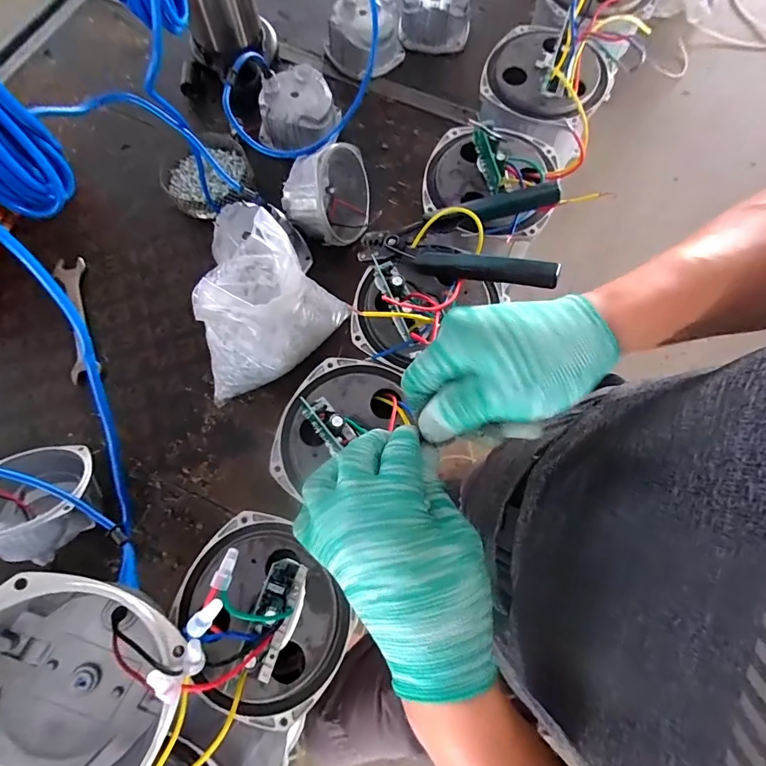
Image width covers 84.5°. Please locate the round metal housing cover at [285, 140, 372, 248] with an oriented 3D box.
[{"bbox_3d":[-0.083,-0.275,0.624,0.079,0.130,0.132,9,111,28],"label":"round metal housing cover"}]

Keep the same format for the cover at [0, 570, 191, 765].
[{"bbox_3d":[-0.203,0.195,0.263,0.132,0.090,0.132,9,67,-21],"label":"cover"}]

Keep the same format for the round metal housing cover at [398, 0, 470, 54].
[{"bbox_3d":[0.098,-0.677,0.765,0.117,0.084,0.118,-1,72,2],"label":"round metal housing cover"}]

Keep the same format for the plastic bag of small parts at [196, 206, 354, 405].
[{"bbox_3d":[-0.156,-0.085,0.545,0.152,0.172,0.208,16,74,7],"label":"plastic bag of small parts"}]

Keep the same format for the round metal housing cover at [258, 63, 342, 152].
[{"bbox_3d":[-0.135,-0.446,0.703,0.111,0.077,0.125,32,76,11],"label":"round metal housing cover"}]

